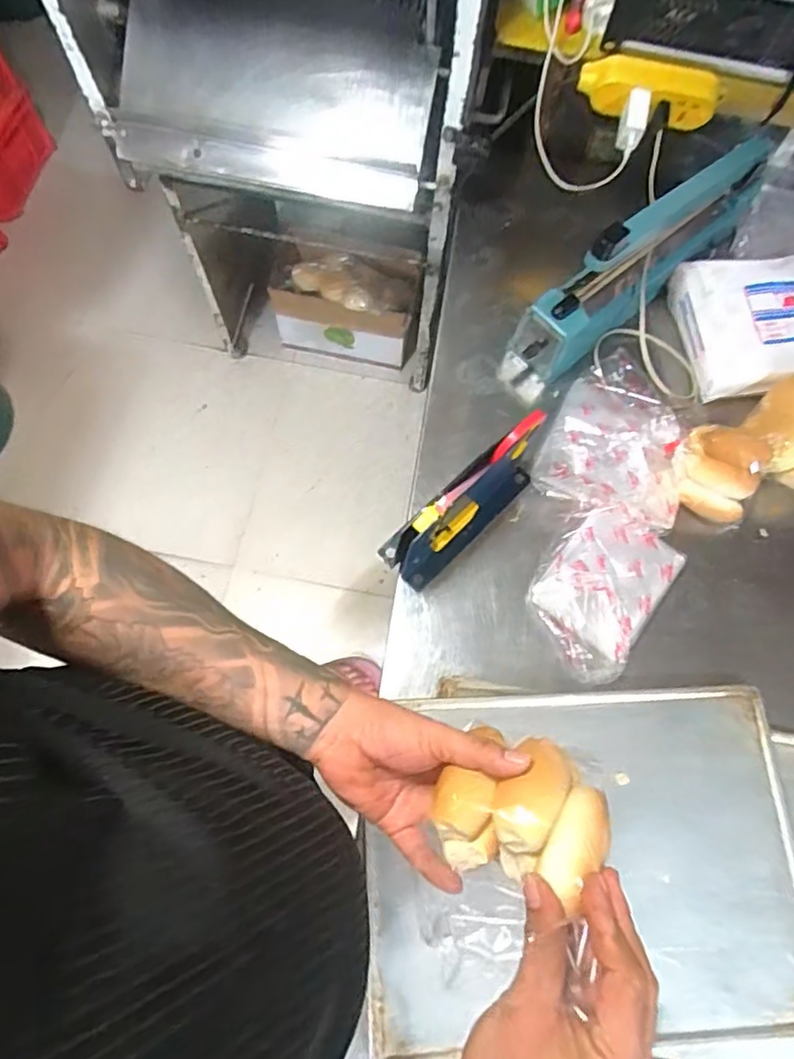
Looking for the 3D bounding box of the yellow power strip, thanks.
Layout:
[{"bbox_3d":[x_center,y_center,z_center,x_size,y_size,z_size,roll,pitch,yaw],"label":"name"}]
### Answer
[{"bbox_3d":[0.300,-0.523,0.717,0.165,0.051,0.038,9,71,1],"label":"yellow power strip"}]

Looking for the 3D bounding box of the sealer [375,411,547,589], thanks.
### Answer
[{"bbox_3d":[0.080,-0.024,0.673,0.226,0.145,0.041,-42,78,-14],"label":"sealer"}]

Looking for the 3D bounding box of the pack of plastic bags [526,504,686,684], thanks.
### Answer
[{"bbox_3d":[0.239,0.065,0.696,0.136,0.037,0.192,35,73,9],"label":"pack of plastic bags"}]

